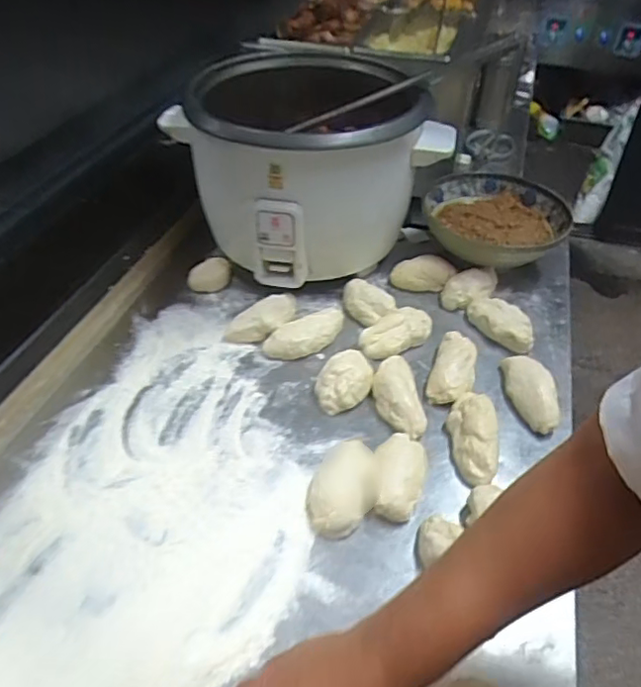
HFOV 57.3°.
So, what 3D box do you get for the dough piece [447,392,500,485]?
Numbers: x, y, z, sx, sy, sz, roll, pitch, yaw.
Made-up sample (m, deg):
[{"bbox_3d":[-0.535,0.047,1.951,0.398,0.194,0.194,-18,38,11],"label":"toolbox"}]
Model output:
[{"bbox_3d":[0.166,0.102,0.635,0.048,0.033,0.115,7,43,5],"label":"dough piece"}]

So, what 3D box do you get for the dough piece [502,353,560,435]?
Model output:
[{"bbox_3d":[0.249,0.056,0.695,0.052,0.025,0.112,3,43,1],"label":"dough piece"}]

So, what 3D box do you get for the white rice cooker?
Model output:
[{"bbox_3d":[-0.034,-0.266,0.864,0.327,0.247,0.367,-25,48,-26],"label":"white rice cooker"}]

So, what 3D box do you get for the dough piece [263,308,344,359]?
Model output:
[{"bbox_3d":[-0.016,-0.013,0.762,0.116,0.034,0.055,-22,48,-23],"label":"dough piece"}]

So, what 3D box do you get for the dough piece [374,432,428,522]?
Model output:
[{"bbox_3d":[0.082,0.132,0.602,0.051,0.033,0.095,2,43,0],"label":"dough piece"}]

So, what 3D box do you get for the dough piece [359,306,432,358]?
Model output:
[{"bbox_3d":[0.098,-0.014,0.762,0.103,0.030,0.053,-23,49,-24],"label":"dough piece"}]

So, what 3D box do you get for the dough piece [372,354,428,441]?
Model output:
[{"bbox_3d":[0.090,0.057,0.683,0.052,0.038,0.123,-4,44,-6],"label":"dough piece"}]

